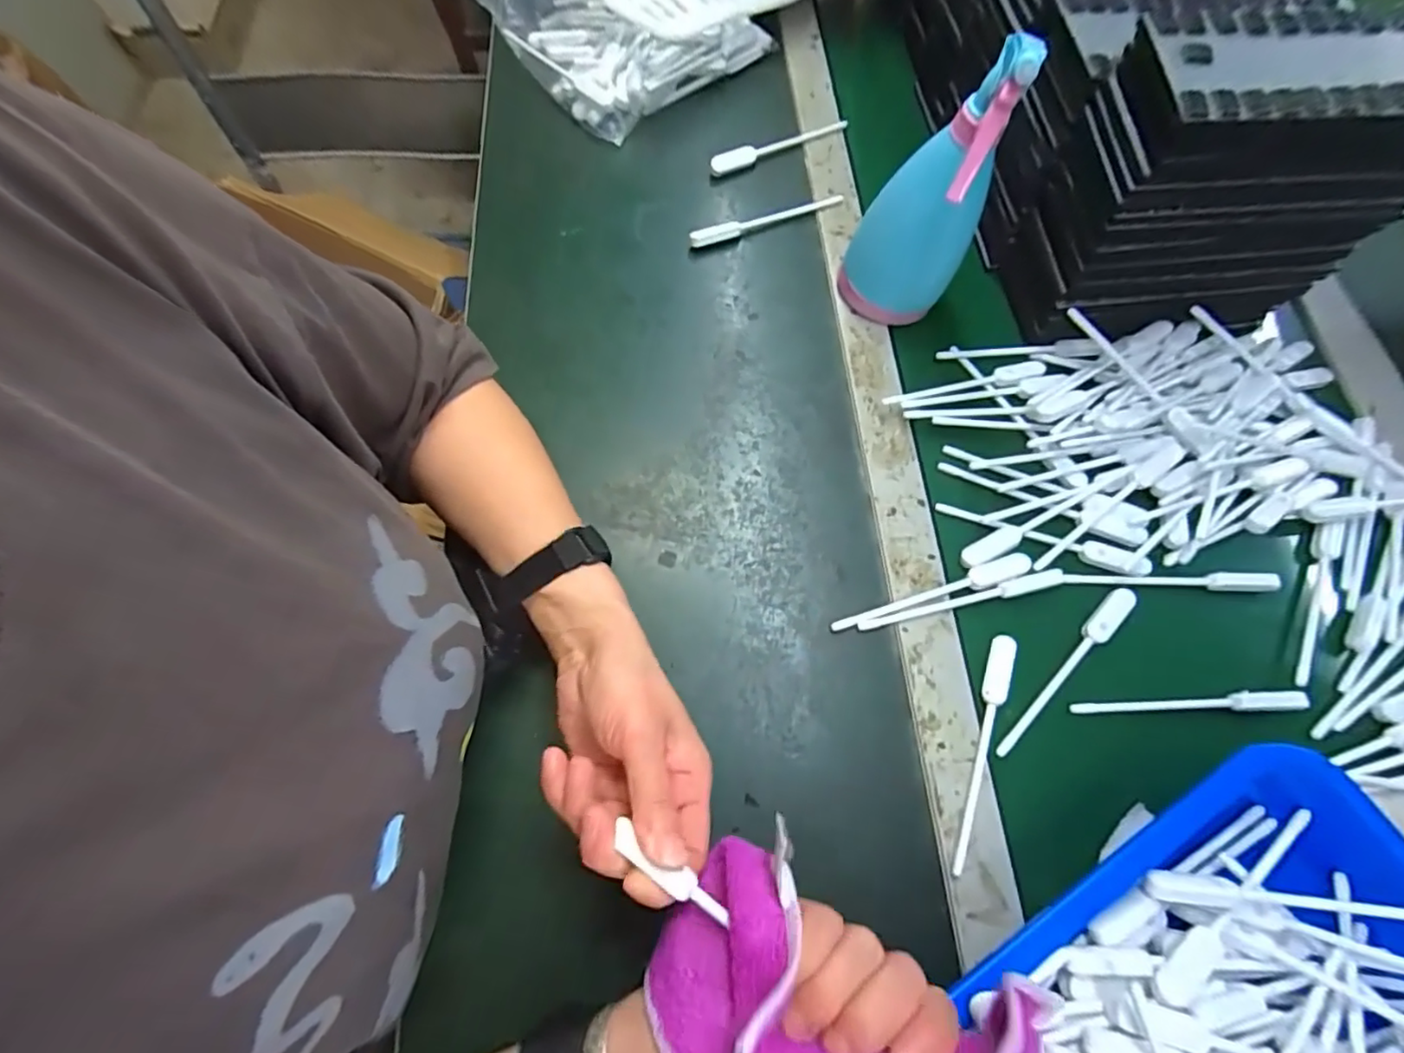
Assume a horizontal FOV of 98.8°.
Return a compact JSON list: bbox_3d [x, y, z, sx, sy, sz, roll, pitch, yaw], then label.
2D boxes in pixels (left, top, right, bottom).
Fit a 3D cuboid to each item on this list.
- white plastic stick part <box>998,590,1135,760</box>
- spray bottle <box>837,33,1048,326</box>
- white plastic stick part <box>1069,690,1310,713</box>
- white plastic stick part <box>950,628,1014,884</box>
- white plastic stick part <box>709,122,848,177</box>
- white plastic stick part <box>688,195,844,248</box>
[{"bbox_3d":[0.235,0.091,0.388,0.142,0.008,0.016,-41,73,-14],"label":"white plastic stick part"},{"bbox_3d":[0.149,-0.225,0.408,0.079,0.190,0.074,36,73,14],"label":"spray bottle"},{"bbox_3d":[0.306,0.111,0.379,0.142,0.009,0.011,-1,68,0],"label":"white plastic stick part"},{"bbox_3d":[0.171,0.135,0.367,0.016,0.005,0.143,20,70,8],"label":"white plastic stick part"},{"bbox_3d":[0.072,-0.350,0.548,0.141,0.014,0.014,-28,70,-10],"label":"white plastic stick part"},{"bbox_3d":[0.058,-0.266,0.518,0.143,0.017,0.012,-23,70,-8],"label":"white plastic stick part"}]

